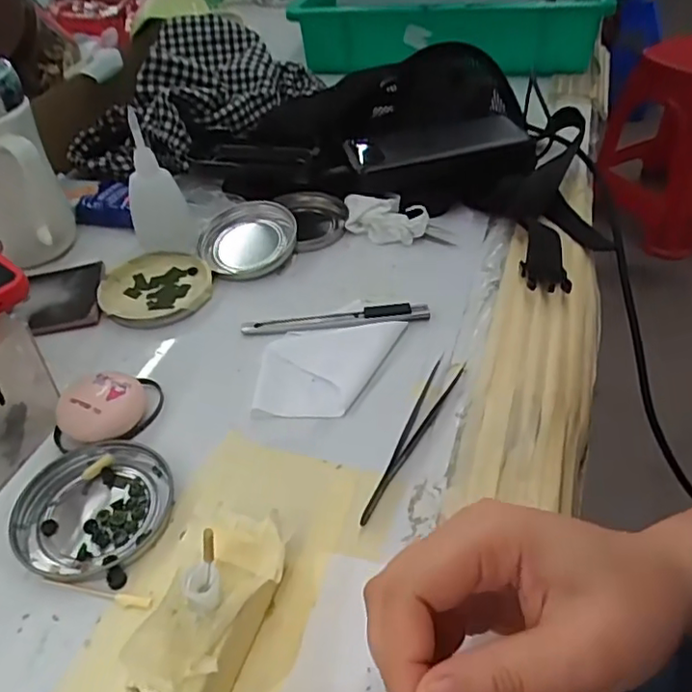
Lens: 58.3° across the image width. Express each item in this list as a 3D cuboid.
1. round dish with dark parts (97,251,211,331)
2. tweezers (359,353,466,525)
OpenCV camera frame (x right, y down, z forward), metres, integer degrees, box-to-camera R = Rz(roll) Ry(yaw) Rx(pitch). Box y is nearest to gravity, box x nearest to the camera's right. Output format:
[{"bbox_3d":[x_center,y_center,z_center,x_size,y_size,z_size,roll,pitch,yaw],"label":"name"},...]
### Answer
[{"bbox_3d":[-0.139,-0.042,0.456,0.077,0.013,0.081,-15,44,-12],"label":"round dish with dark parts"},{"bbox_3d":[0.036,0.048,0.348,0.017,0.007,0.124,19,48,22],"label":"tweezers"}]

